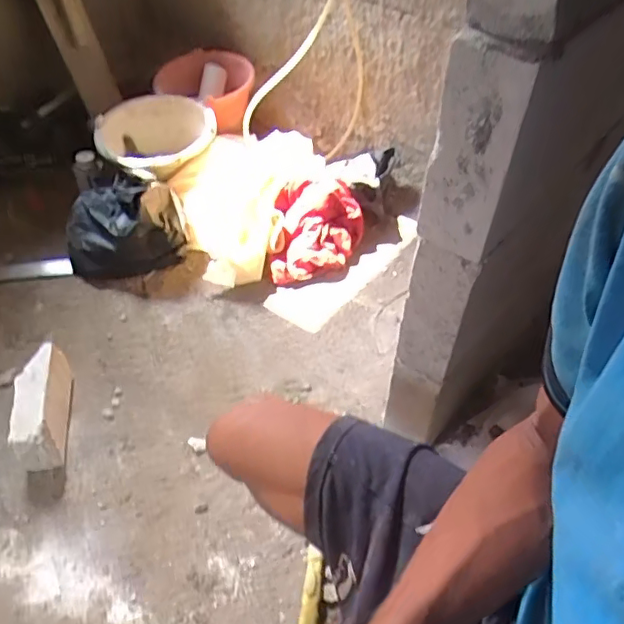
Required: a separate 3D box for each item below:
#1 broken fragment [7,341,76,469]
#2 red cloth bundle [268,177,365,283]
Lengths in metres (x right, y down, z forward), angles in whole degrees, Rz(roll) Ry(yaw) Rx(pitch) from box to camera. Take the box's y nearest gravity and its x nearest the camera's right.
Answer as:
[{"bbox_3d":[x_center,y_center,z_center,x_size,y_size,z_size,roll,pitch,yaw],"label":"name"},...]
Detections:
[{"bbox_3d":[-0.416,0.145,0.872,0.064,0.081,0.189,-9,48,-8],"label":"broken fragment"},{"bbox_3d":[0.011,-0.162,1.135,0.185,0.113,0.204,0,48,1],"label":"red cloth bundle"}]

